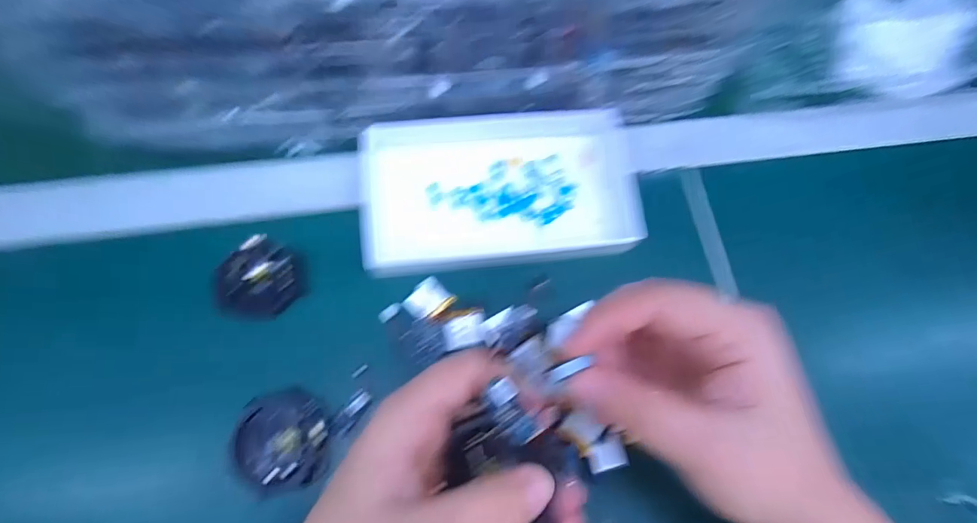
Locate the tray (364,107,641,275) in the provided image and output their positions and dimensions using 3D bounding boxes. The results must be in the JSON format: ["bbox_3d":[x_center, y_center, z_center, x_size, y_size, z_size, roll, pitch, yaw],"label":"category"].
[{"bbox_3d":[0.009,-0.053,0.304,0.184,0.024,0.113,-7,70,-4],"label":"tray"}]

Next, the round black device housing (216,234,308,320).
[{"bbox_3d":[-0.149,0.011,0.282,0.053,0.016,0.050,2,69,-5],"label":"round black device housing"}]

